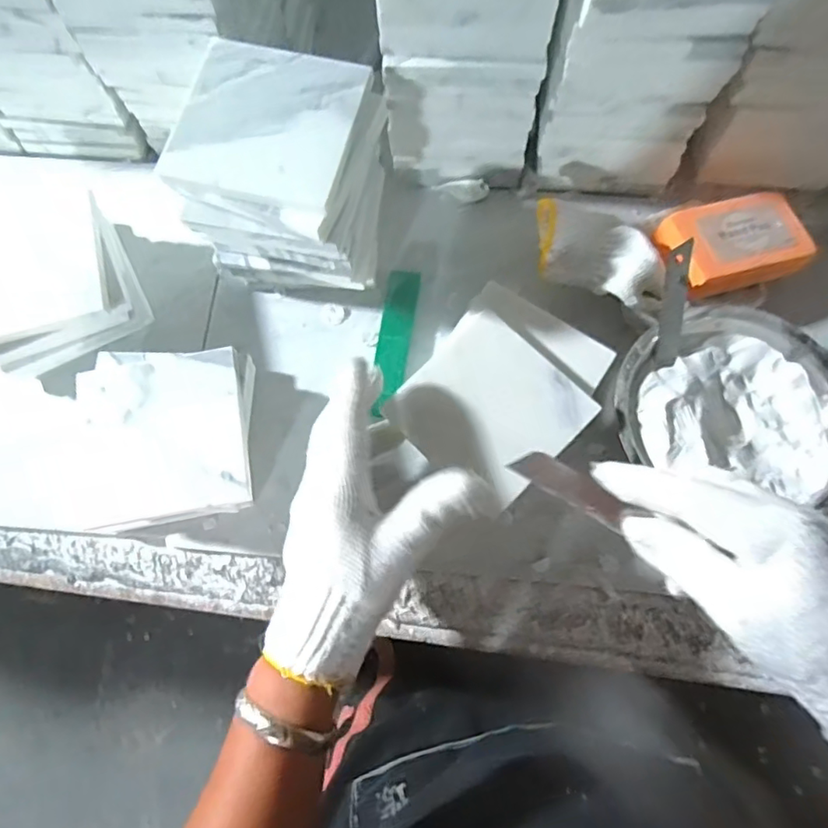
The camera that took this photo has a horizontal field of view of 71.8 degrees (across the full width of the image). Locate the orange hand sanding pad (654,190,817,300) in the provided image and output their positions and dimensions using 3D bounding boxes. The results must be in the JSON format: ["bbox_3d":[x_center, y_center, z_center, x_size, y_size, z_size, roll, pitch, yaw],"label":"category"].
[{"bbox_3d":[0.234,-0.124,0.414,0.097,0.021,0.063,-17,76,-5],"label":"orange hand sanding pad"}]

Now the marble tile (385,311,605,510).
[{"bbox_3d":[0.047,-0.004,0.366,0.099,0.013,0.101,-44,80,-11],"label":"marble tile"}]

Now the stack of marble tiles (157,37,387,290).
[{"bbox_3d":[-0.080,-0.151,0.380,0.109,0.119,0.109,12,76,2],"label":"stack of marble tiles"}]

